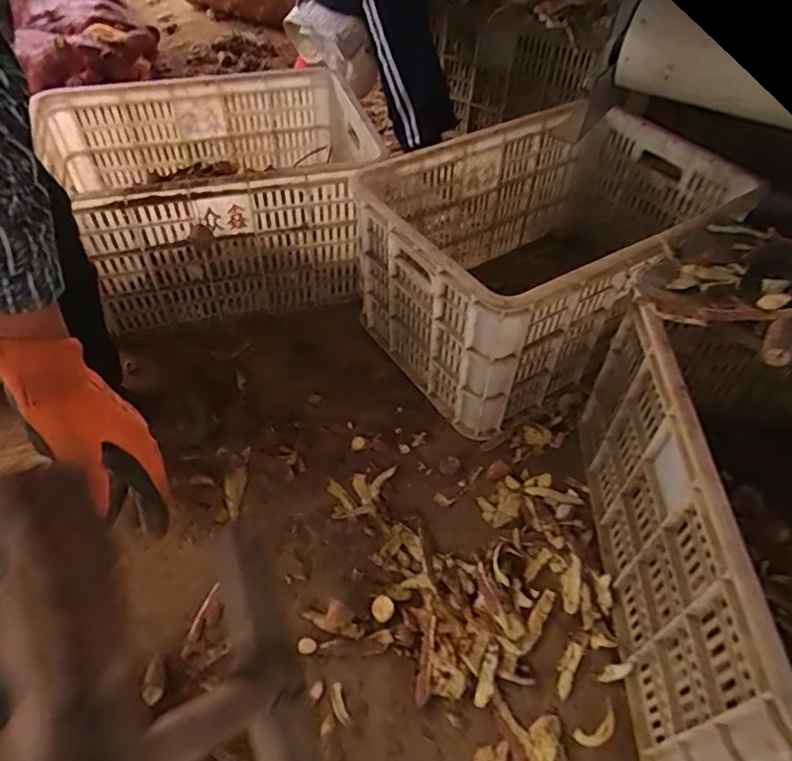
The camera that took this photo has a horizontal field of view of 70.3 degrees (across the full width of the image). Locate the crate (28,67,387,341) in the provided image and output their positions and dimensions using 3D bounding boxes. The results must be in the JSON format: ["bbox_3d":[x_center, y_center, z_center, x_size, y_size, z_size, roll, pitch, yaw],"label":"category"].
[{"bbox_3d":[-0.288,-0.331,1.028,0.449,0.282,0.378,-11,49,-11],"label":"crate"}]

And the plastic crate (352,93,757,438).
[{"bbox_3d":[0.255,-0.225,0.945,0.589,0.282,0.396,-28,55,-24],"label":"plastic crate"}]

